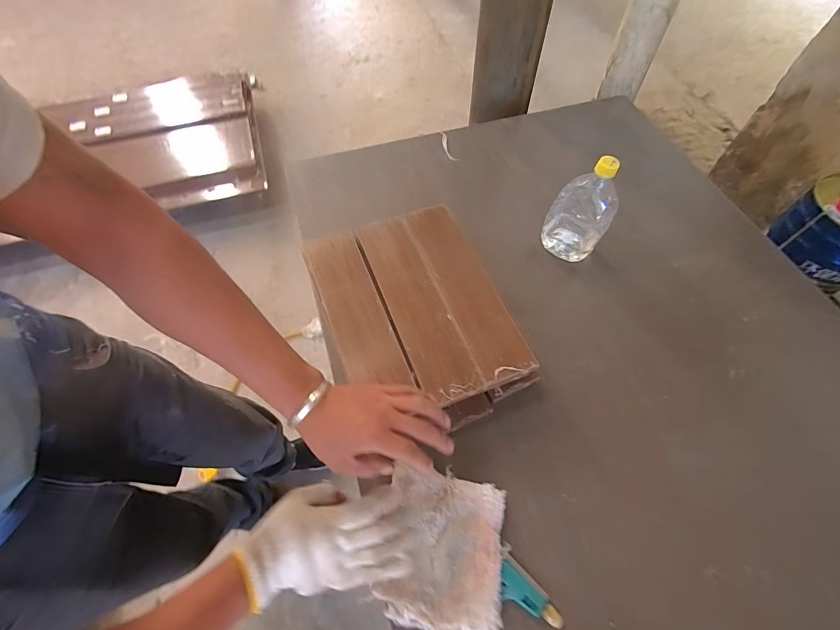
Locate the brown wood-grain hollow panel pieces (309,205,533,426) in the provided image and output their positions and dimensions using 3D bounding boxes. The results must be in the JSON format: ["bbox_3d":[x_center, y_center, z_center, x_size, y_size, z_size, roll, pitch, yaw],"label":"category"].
[{"bbox_3d":[-0.011,-0.002,0.591,0.249,0.066,0.344,-24,64,-15],"label":"brown wood-grain hollow panel pieces"}]

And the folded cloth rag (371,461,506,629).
[{"bbox_3d":[0.028,0.282,0.455,0.140,0.035,0.163,9,61,2],"label":"folded cloth rag"}]

